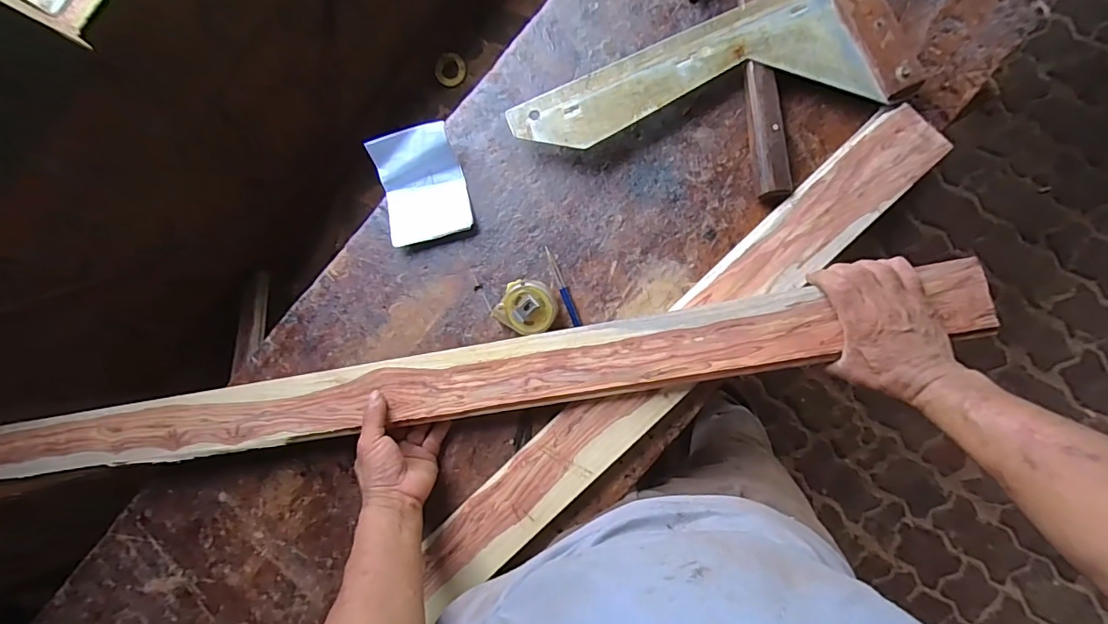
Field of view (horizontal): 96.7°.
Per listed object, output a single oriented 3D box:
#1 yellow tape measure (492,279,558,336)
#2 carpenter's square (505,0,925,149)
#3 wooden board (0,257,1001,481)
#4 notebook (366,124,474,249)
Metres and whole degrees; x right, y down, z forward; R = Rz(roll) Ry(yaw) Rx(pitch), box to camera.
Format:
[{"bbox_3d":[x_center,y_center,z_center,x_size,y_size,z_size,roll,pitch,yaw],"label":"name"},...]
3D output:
[{"bbox_3d":[-0.031,-0.006,0.591,0.066,0.042,0.063,24,90,10],"label":"yellow tape measure"},{"bbox_3d":[0.170,-0.264,0.569,0.433,0.013,0.157,-16,83,6],"label":"carpenter's square"},{"bbox_3d":[-0.178,0.096,0.585,1.218,0.028,0.080,-10,85,8],"label":"wooden board"},{"bbox_3d":[-0.169,-0.159,0.621,0.104,0.050,0.130,-13,84,8],"label":"notebook"}]

